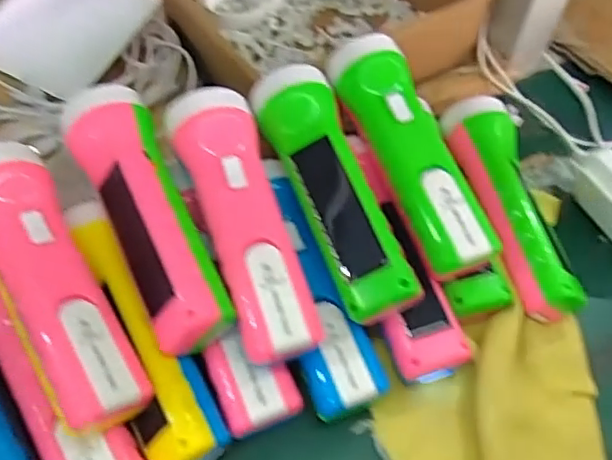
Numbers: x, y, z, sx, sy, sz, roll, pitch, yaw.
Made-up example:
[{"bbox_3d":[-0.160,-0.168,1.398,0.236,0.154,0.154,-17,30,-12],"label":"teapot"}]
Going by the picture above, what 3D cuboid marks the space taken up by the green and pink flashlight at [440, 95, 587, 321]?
[{"bbox_3d":[0.141,-0.016,0.402,0.051,0.045,0.163,-10,58,-12],"label":"green and pink flashlight"}]

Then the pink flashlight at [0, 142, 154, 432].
[{"bbox_3d":[-0.135,0.029,0.308,0.048,0.050,0.164,-28,64,-22],"label":"pink flashlight"}]

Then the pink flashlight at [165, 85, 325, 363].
[{"bbox_3d":[-0.034,-0.003,0.334,0.046,0.043,0.157,-15,66,-19],"label":"pink flashlight"}]

